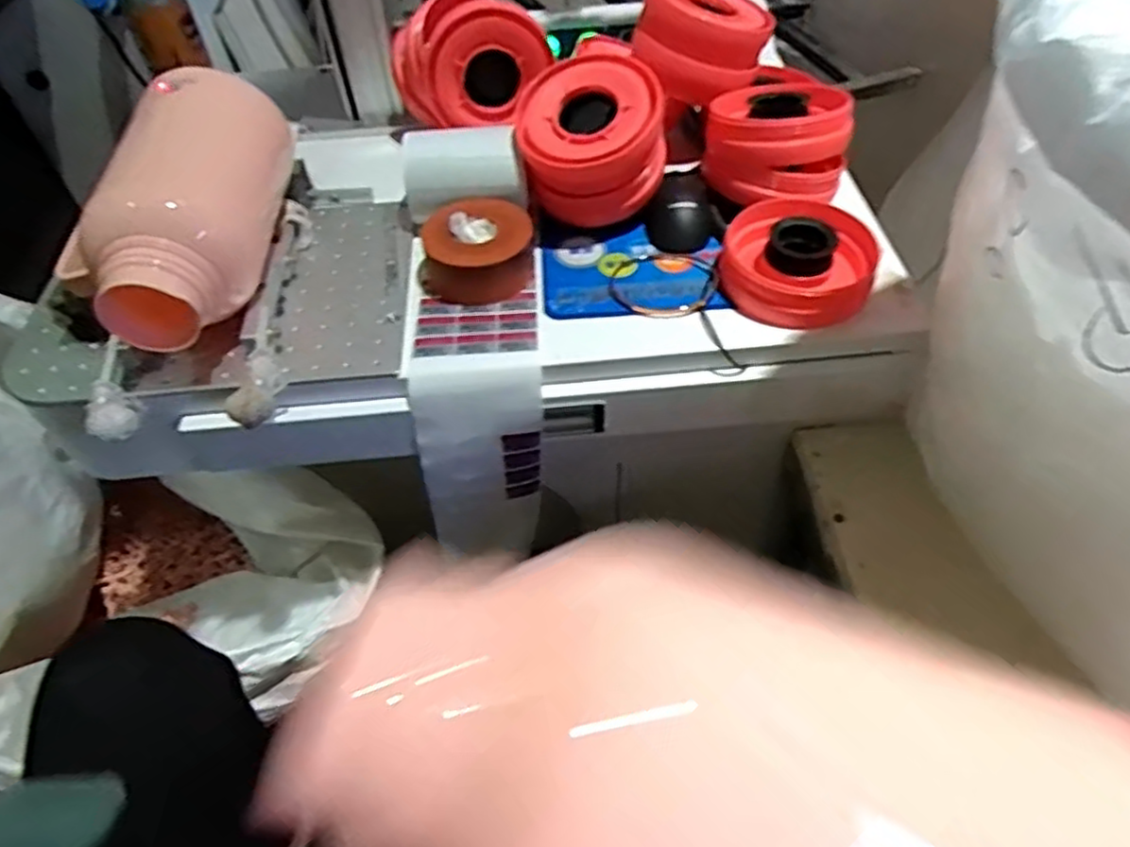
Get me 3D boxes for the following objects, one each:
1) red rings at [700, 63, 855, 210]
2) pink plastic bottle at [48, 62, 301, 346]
[{"bbox_3d":[0.190,-0.267,0.686,0.111,0.086,0.106,-3,48,4],"label":"red rings"},{"bbox_3d":[-0.302,-0.167,0.575,0.110,0.127,0.226,-3,60,26],"label":"pink plastic bottle"}]

